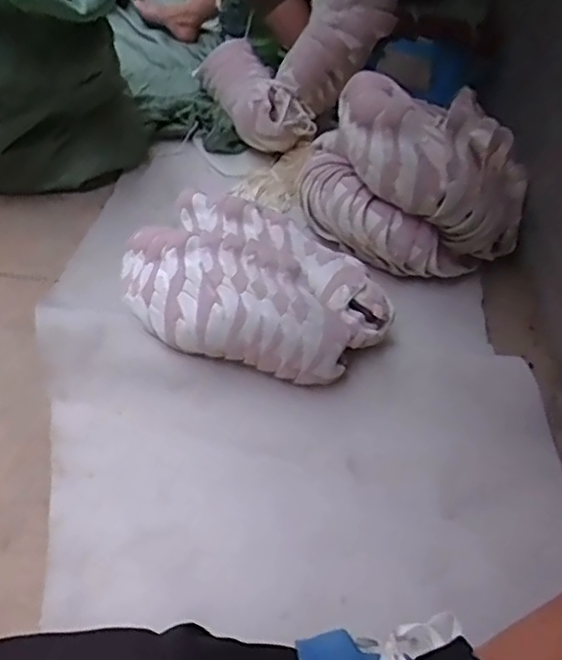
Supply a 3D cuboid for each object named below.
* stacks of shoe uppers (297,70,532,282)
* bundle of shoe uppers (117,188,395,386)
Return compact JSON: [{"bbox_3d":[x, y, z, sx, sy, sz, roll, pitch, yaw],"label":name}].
[{"bbox_3d":[0.267,-0.304,1.243,0.442,0.263,0.290,11,47,3],"label":"stacks of shoe uppers"},{"bbox_3d":[-0.044,-0.082,1.061,0.450,0.120,0.300,24,48,9],"label":"bundle of shoe uppers"}]

